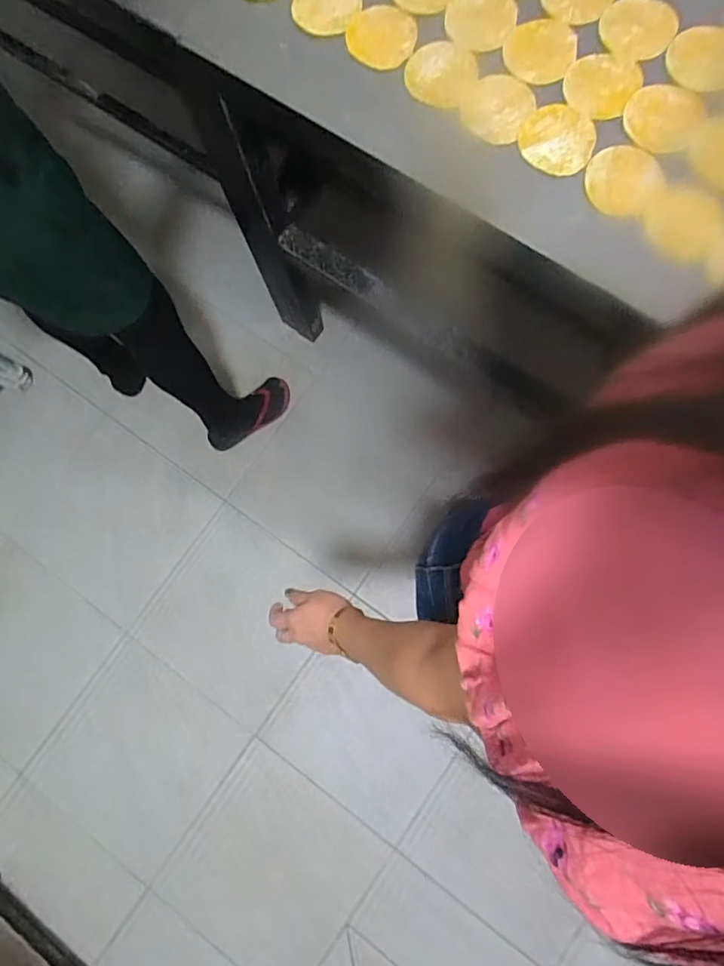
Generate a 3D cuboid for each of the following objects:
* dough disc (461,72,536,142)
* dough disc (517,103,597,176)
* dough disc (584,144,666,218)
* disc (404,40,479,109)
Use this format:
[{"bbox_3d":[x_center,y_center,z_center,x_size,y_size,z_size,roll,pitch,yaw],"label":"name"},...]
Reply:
[{"bbox_3d":[0.147,-0.413,0.604,0.072,0.011,0.078,-1,80,3],"label":"dough disc"},{"bbox_3d":[0.209,-0.369,0.591,0.078,0.005,0.074,-1,83,6],"label":"dough disc"},{"bbox_3d":[0.276,-0.322,0.583,0.072,0.004,0.074,0,90,5],"label":"dough disc"},{"bbox_3d":[0.087,-0.457,0.614,0.077,0.012,0.076,-1,80,3],"label":"disc"}]

